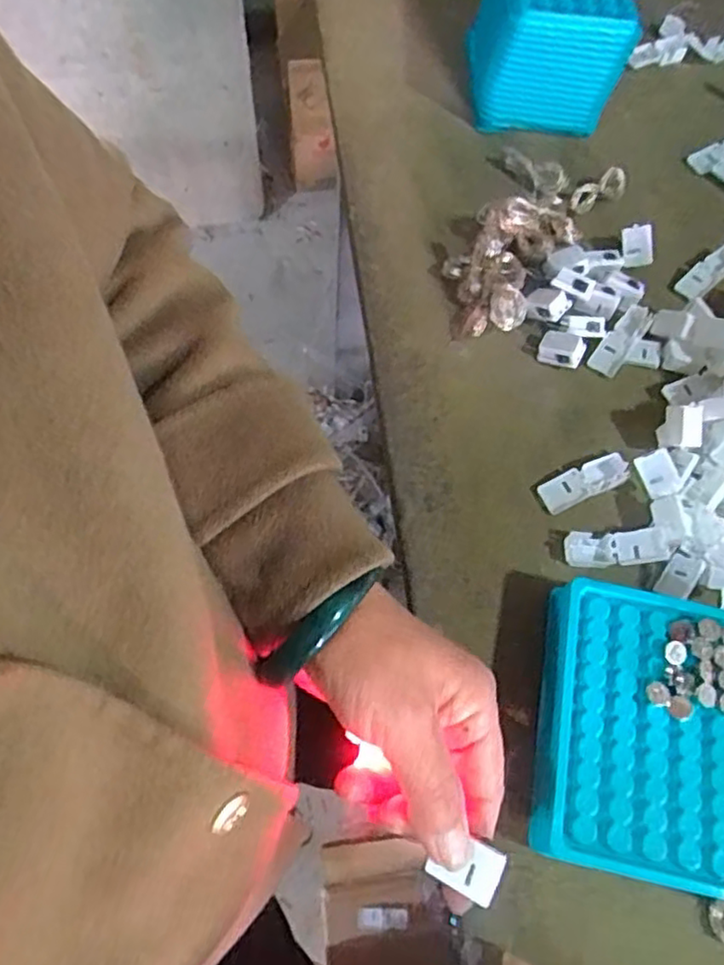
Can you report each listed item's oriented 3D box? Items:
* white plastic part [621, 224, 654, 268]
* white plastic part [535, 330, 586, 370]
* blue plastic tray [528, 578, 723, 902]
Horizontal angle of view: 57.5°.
[{"bbox_3d":[0.188,-0.162,0.452,0.021,0.027,0.009,-10,25,16],"label":"white plastic part"},{"bbox_3d":[0.128,-0.085,0.422,0.026,0.013,0.021,23,87,28],"label":"white plastic part"},{"bbox_3d":[0.137,0.122,0.324,0.097,0.035,0.127,13,65,4],"label":"blue plastic tray"}]

